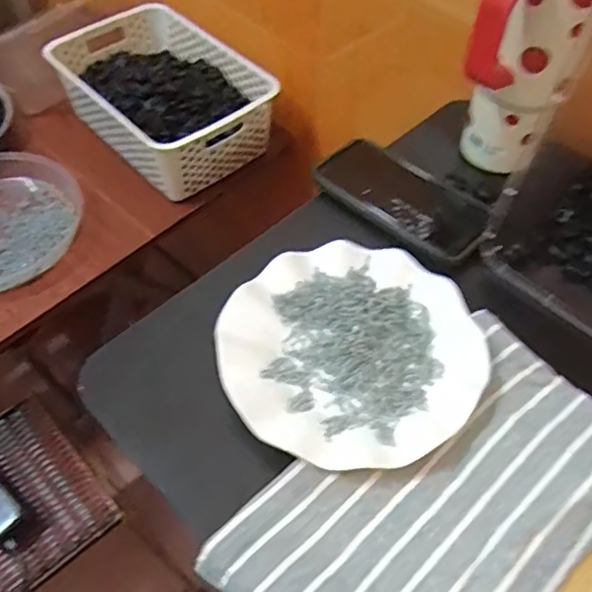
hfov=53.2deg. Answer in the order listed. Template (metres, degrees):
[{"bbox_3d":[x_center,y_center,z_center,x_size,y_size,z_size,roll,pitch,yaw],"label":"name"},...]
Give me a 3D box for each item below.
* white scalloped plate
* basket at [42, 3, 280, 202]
[{"bbox_3d":[0.041,0.038,0.429,0.183,0.028,0.174,0,54,0],"label":"white scalloped plate"},{"bbox_3d":[-0.190,-0.293,0.864,0.214,0.101,0.313,-34,61,-22],"label":"basket"}]

